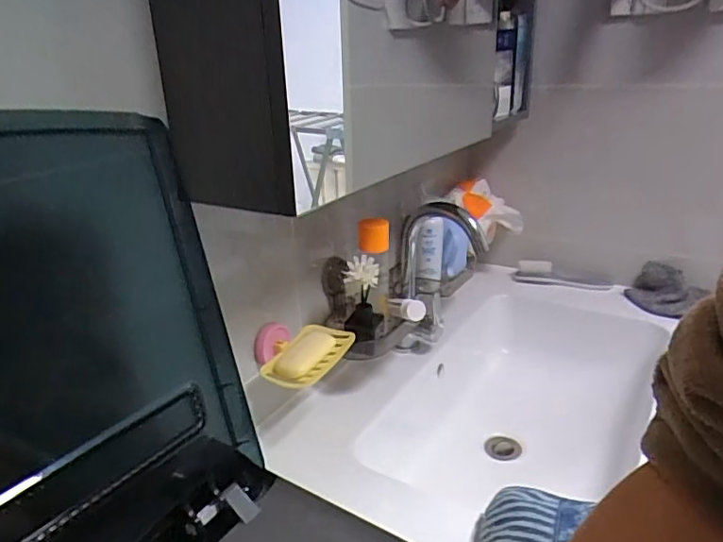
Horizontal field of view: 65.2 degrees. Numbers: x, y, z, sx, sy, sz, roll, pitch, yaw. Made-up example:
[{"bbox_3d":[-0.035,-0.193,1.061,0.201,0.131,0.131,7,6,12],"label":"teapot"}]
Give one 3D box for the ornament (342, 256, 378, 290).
[{"bbox_3d":[-0.001,-0.001,0.725,0.046,0.044,0.024,-2,21,4],"label":"ornament"}]

